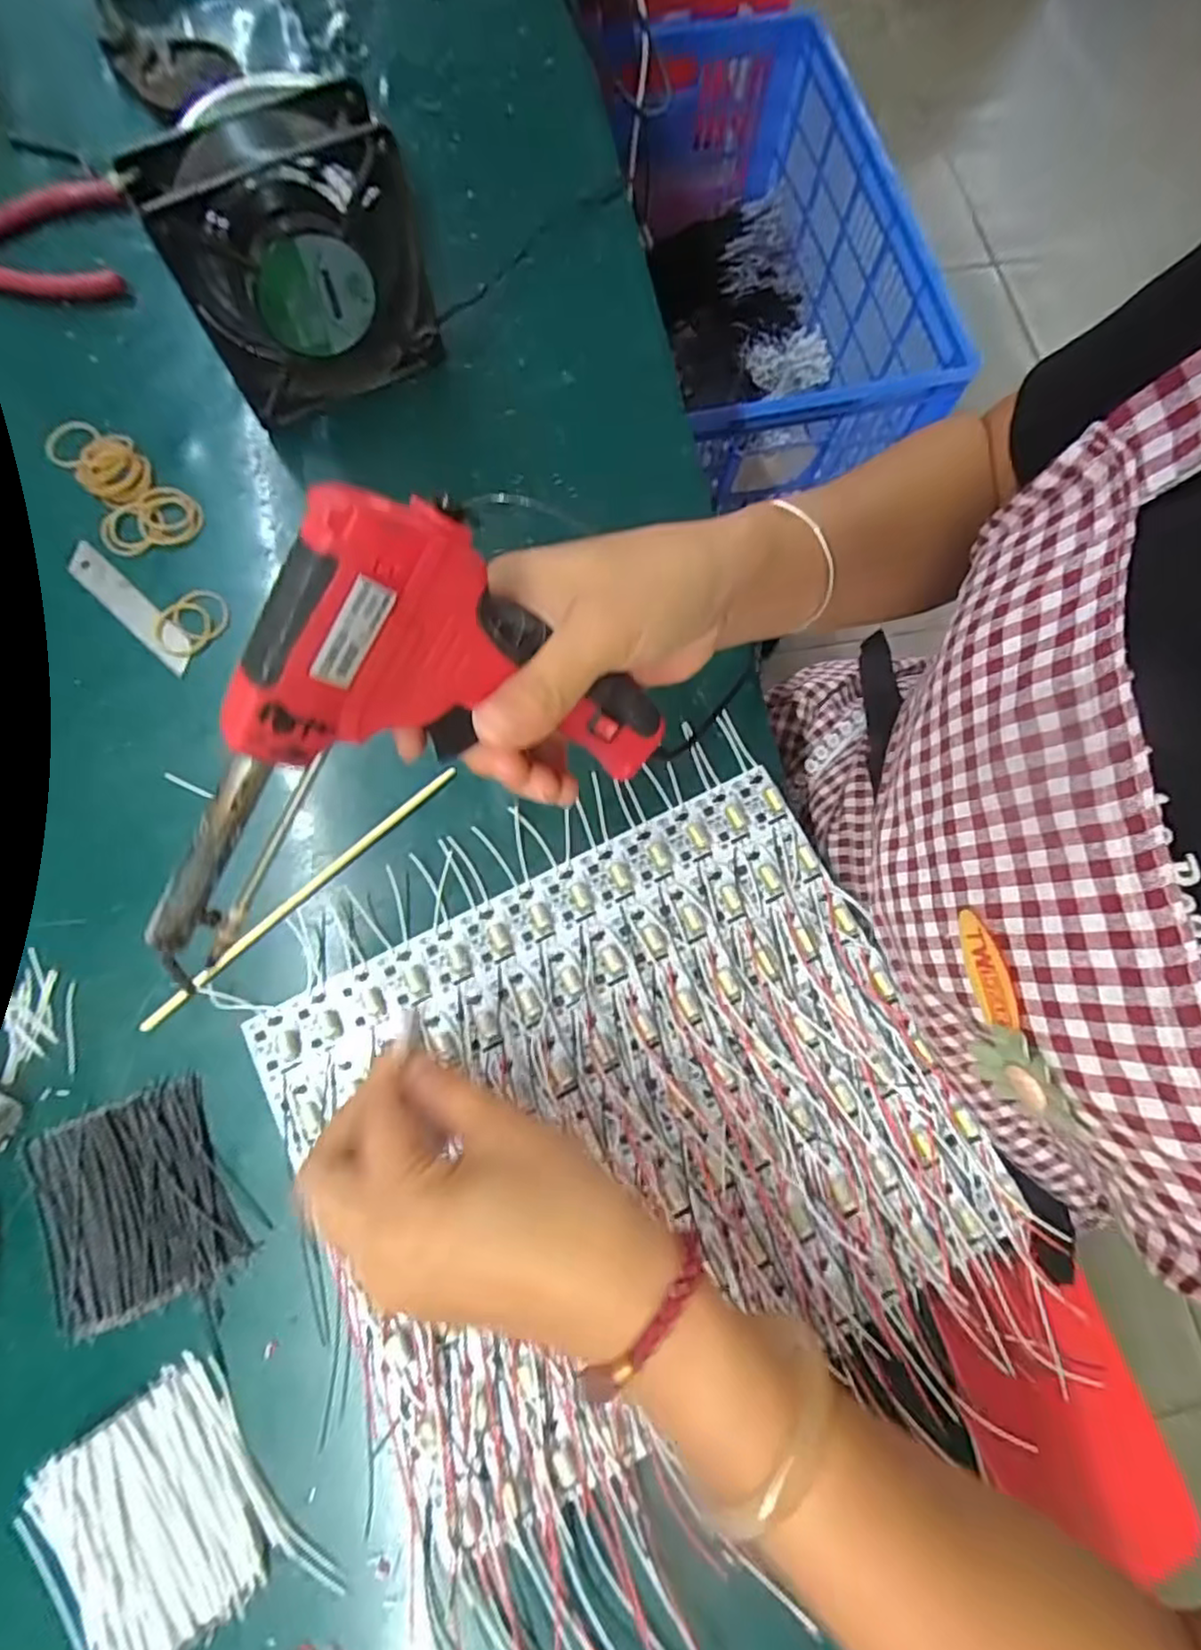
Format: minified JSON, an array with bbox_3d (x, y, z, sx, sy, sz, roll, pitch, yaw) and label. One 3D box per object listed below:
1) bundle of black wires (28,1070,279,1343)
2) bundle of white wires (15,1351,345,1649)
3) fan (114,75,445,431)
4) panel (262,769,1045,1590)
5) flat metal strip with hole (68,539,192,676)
[{"bbox_3d":[-0.209,0.171,0.303,0.086,0.010,0.091,-23,73,-10],"label":"bundle of black wires"},{"bbox_3d":[-0.179,0.288,0.273,0.091,0.012,0.099,-30,74,-12],"label":"bundle of white wires"},{"bbox_3d":[-0.154,-0.290,0.354,0.122,0.131,0.041,-22,73,-10],"label":"fan"},{"bbox_3d":[0.010,0.133,0.315,0.281,0.012,0.238,-26,77,-8],"label":"panel"},{"bbox_3d":[-0.264,-0.124,0.376,0.101,0.004,0.018,41,73,12],"label":"flat metal strip with hole"}]

